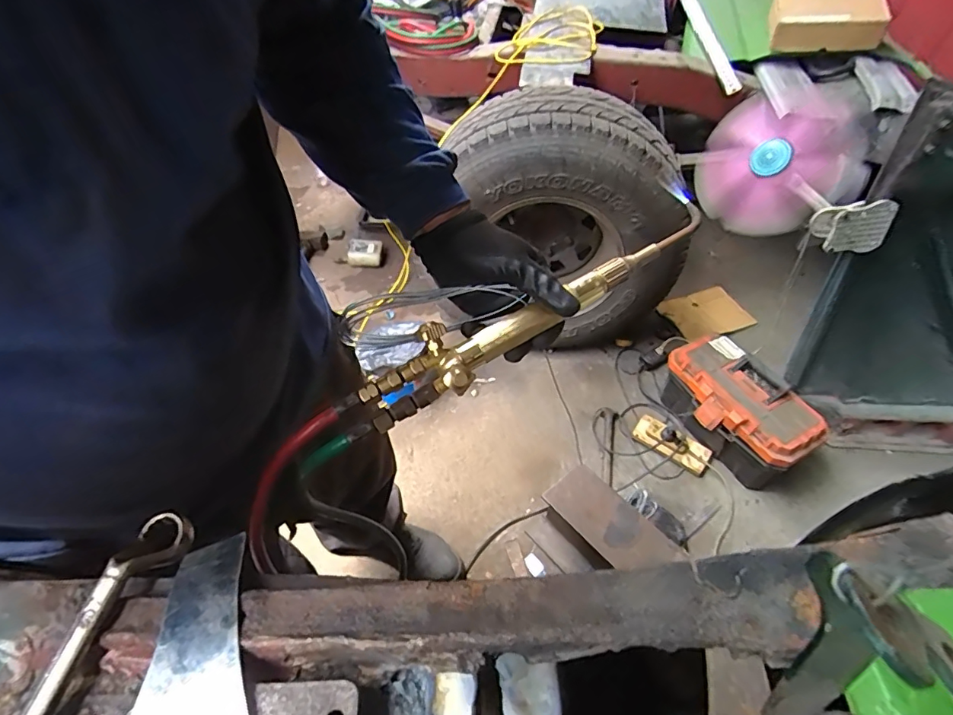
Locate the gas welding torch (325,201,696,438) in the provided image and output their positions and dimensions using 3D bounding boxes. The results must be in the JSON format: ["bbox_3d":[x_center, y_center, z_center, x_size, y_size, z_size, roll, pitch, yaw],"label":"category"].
[{"bbox_3d":[0.044,-0.033,0.445,0.356,0.048,0.063,-30,55,-10],"label":"gas welding torch"}]

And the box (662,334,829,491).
[{"bbox_3d":[0.690,0.152,1.375,0.241,0.211,0.396,-26,54,-20],"label":"box"}]

